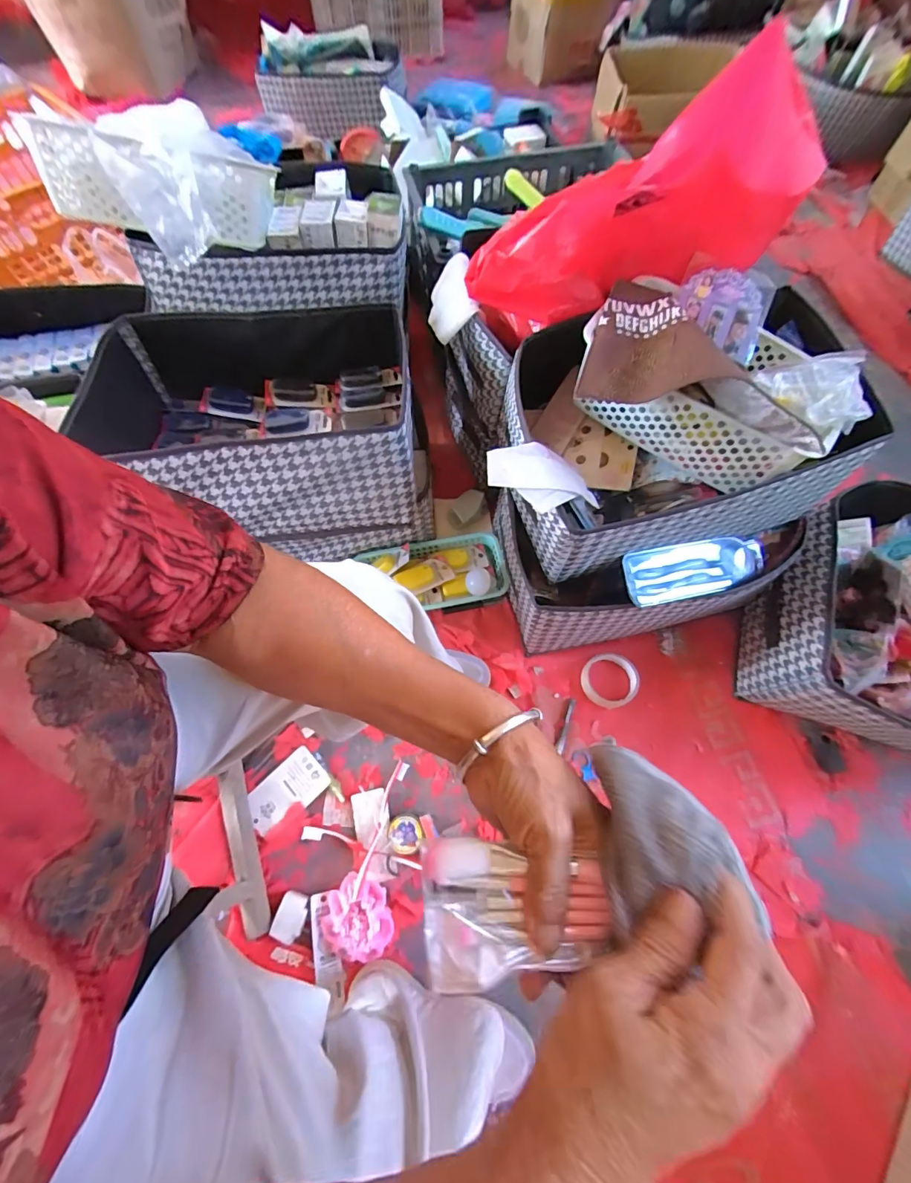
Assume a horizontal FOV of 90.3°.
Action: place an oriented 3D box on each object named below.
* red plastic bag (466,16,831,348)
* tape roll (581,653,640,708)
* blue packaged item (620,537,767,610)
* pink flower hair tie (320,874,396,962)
[{"bbox_3d":[0.194,-0.401,0.536,0.351,0.203,0.133,-16,63,20],"label":"red plastic bag"},{"bbox_3d":[0.255,0.147,0.751,0.087,0.019,0.088,0,65,1],"label":"tape roll"},{"bbox_3d":[0.345,-0.033,0.639,0.238,0.032,0.072,-11,65,-18],"label":"blue packaged item"},{"bbox_3d":[-0.131,0.442,0.614,0.097,0.024,0.086,32,69,14],"label":"pink flower hair tie"}]

